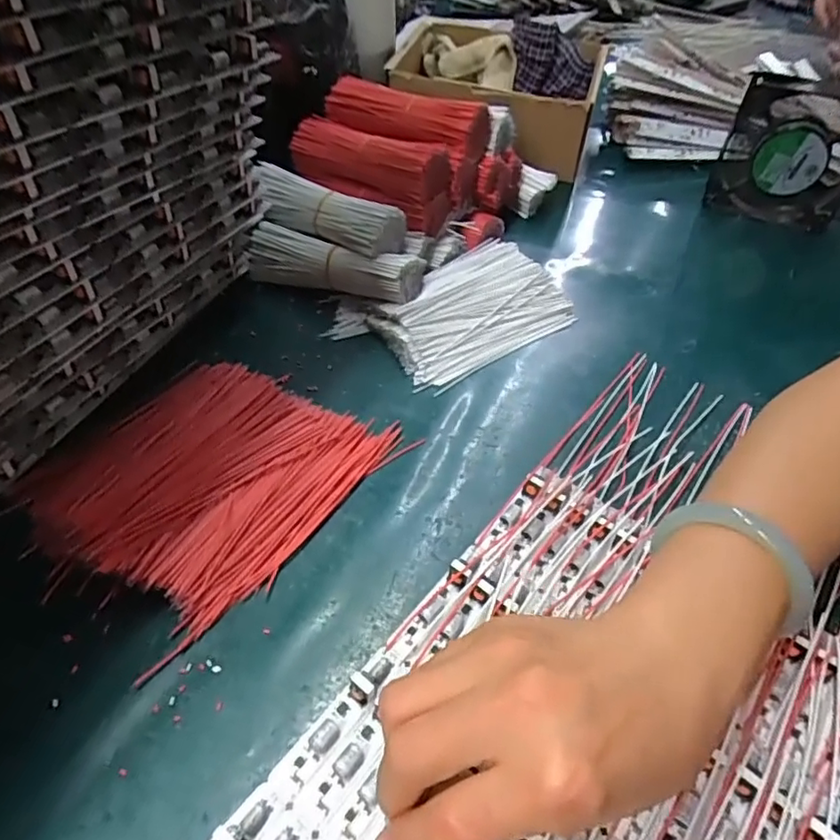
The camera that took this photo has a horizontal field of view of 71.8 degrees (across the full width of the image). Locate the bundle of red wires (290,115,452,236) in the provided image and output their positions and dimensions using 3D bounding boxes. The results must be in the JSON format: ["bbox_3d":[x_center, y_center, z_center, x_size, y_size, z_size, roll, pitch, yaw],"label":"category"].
[{"bbox_3d":[-0.041,-0.219,0.491,0.142,0.050,0.052,33,51,22],"label":"bundle of red wires"}]

